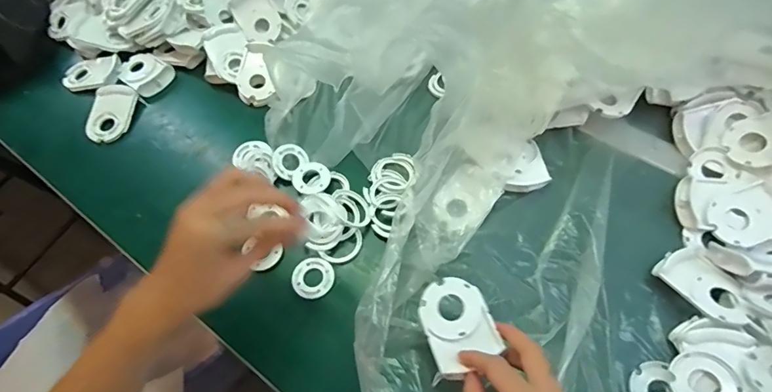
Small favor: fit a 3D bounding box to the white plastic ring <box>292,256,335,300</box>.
[{"bbox_3d":[-0.077,0.087,0.456,0.043,0.008,0.042,-1,61,2],"label":"white plastic ring"}]

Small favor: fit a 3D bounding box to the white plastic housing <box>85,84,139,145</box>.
[{"bbox_3d":[-0.375,-0.113,0.582,0.054,0.011,0.086,-1,61,3],"label":"white plastic housing"}]

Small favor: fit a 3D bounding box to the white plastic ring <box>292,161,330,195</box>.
[{"bbox_3d":[-0.089,-0.022,0.511,0.042,0.006,0.045,-1,61,2],"label":"white plastic ring"}]

